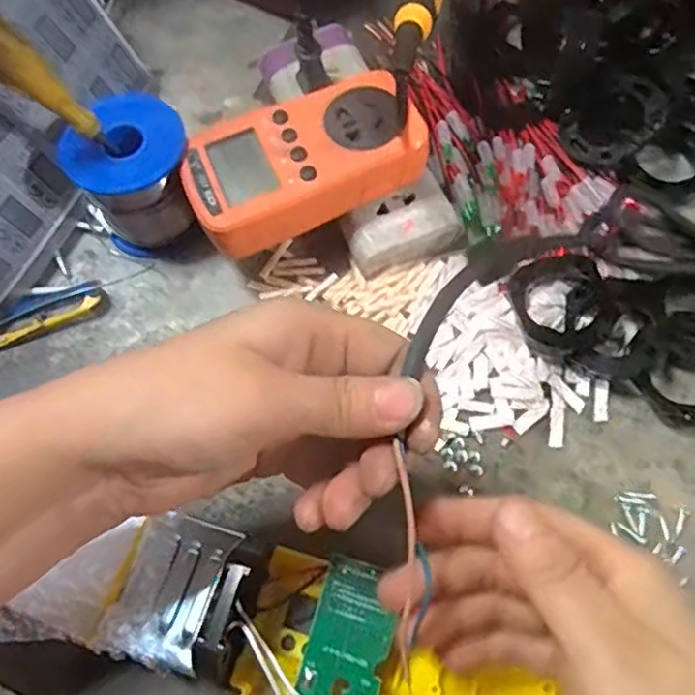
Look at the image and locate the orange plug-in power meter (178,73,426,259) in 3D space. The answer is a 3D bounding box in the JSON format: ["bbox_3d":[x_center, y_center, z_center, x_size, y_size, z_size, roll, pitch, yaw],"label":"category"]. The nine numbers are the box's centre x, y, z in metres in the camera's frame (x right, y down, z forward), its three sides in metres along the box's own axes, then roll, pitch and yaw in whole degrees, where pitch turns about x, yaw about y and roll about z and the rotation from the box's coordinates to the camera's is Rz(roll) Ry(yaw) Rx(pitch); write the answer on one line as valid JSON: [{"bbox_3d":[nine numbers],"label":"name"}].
[{"bbox_3d":[-0.024,-0.102,0.336,0.122,0.034,0.066,-25,68,-8],"label":"orange plug-in power meter"}]

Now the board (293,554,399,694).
[{"bbox_3d":[-0.001,0.128,0.251,0.033,0.004,0.076,14,75,15],"label":"board"}]

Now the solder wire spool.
[{"bbox_3d":[-0.118,-0.098,0.357,0.063,0.068,0.061,-1,66,2],"label":"solder wire spool"}]

